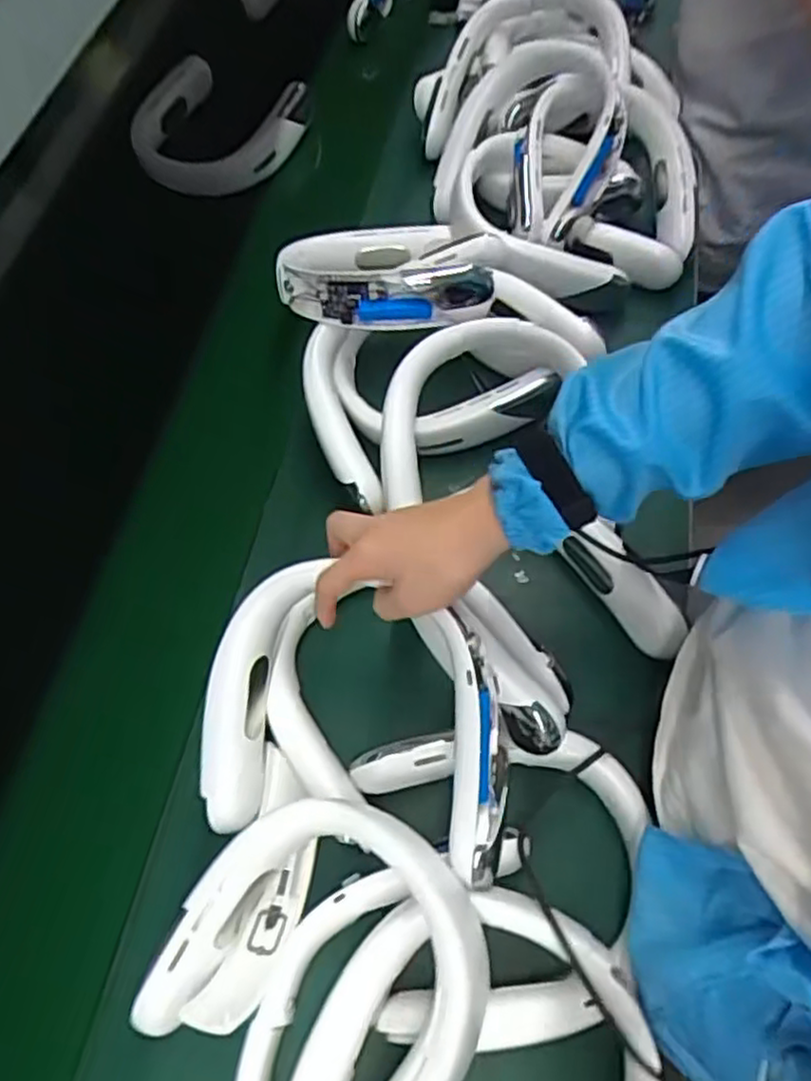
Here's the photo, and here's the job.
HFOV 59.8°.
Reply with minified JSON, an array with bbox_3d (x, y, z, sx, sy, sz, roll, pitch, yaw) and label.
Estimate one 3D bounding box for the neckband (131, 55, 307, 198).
[{"bbox_3d":[-0.221,-0.504,0.861,0.175,0.072,0.173,-1,63,2],"label":"neckband"}]

